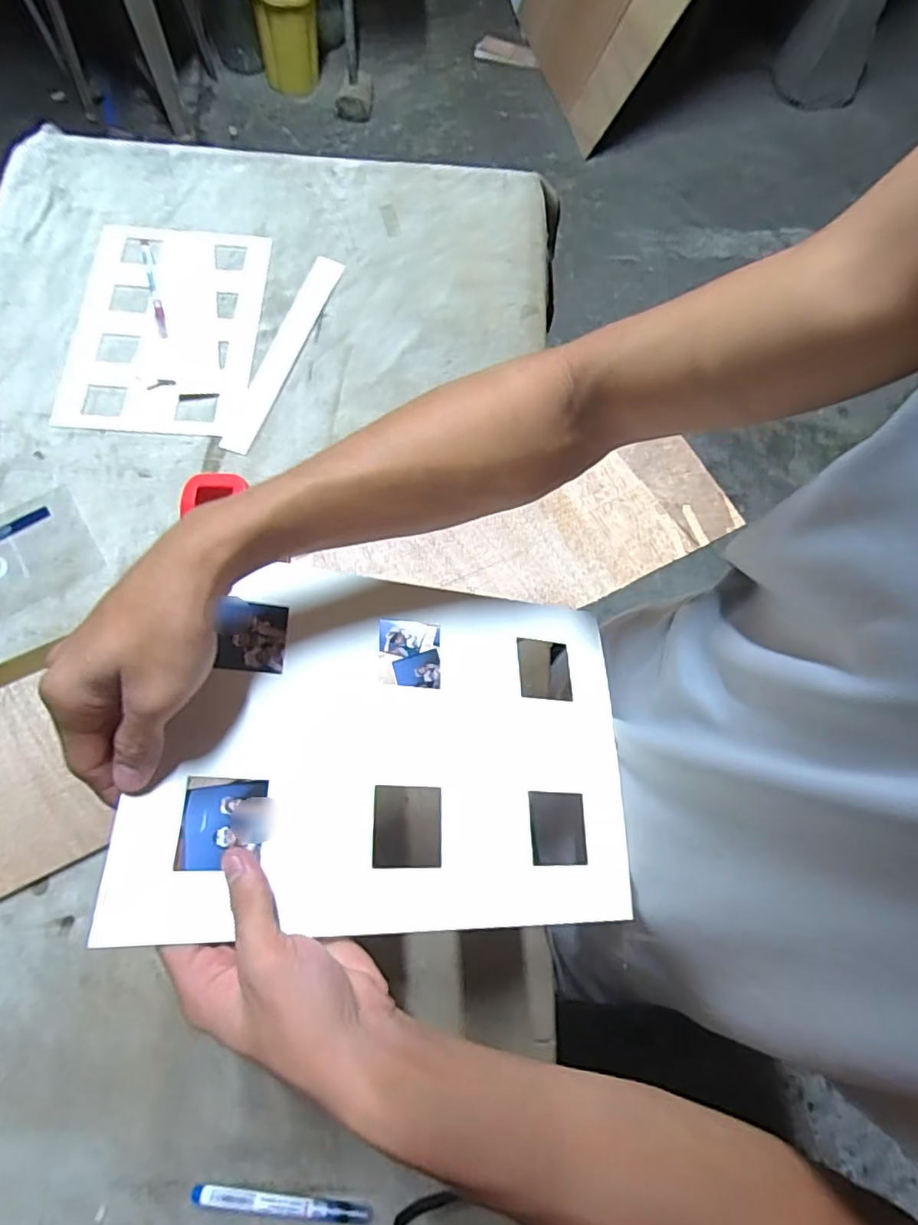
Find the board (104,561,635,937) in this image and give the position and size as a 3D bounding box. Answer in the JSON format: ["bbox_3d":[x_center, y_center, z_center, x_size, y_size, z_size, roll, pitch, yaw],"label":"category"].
[{"bbox_3d":[-0.030,0.074,0.348,0.282,0.009,0.205,8,63,-18],"label":"board"}]

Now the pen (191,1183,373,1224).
[{"bbox_3d":[-0.133,0.445,0.434,0.134,0.009,0.013,6,72,1],"label":"pen"}]

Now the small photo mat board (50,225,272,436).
[{"bbox_3d":[-0.352,-0.345,0.690,0.210,0.011,0.291,2,74,-3],"label":"small photo mat board"}]

